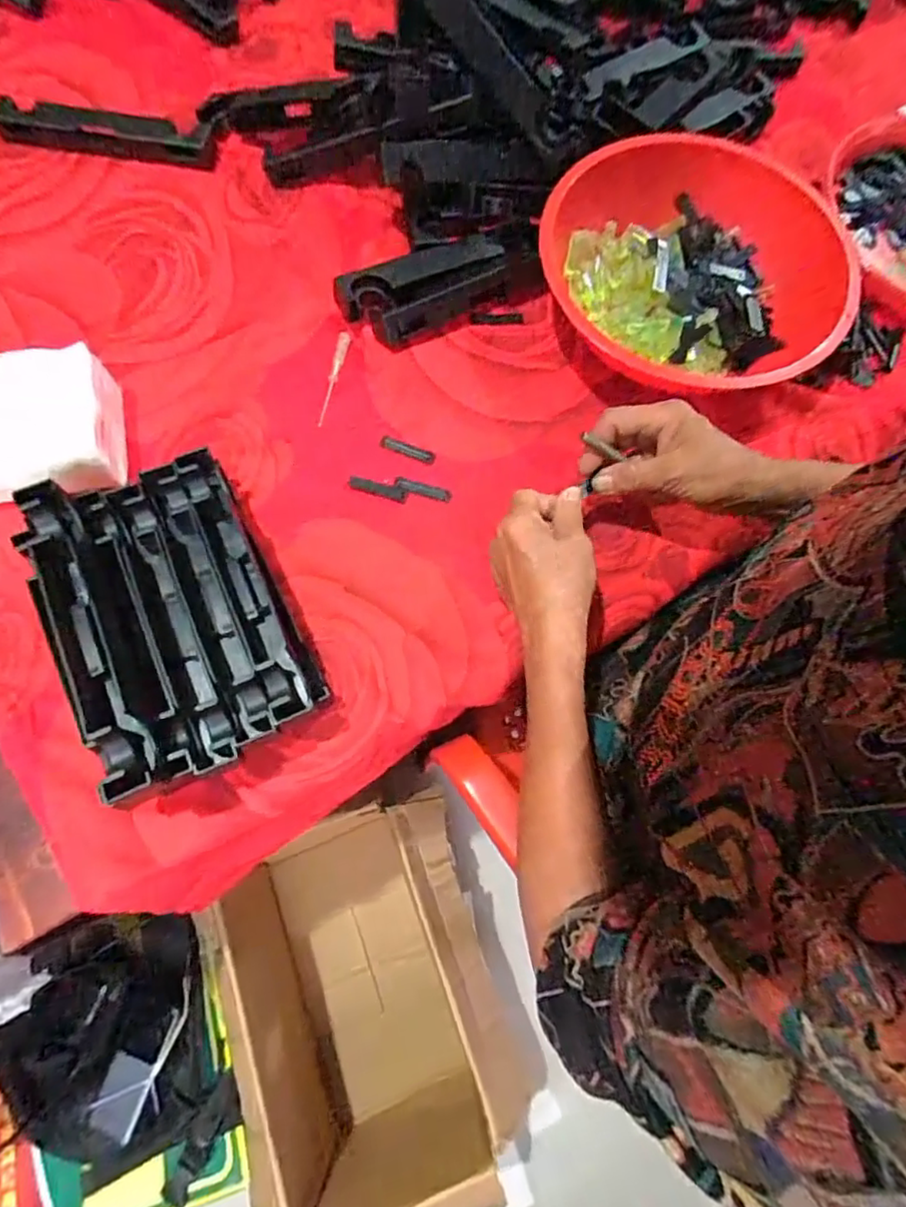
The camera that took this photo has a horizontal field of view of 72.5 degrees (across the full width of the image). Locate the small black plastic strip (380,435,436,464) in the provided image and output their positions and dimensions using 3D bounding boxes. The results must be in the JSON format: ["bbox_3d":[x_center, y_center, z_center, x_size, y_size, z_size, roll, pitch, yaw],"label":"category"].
[{"bbox_3d":[-0.036,-0.121,0.487,0.044,0.004,0.012,21,72,4],"label":"small black plastic strip"}]

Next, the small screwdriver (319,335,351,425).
[{"bbox_3d":[-0.097,-0.183,0.502,0.011,0.008,0.086,10,72,3],"label":"small screwdriver"}]

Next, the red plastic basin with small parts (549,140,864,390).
[{"bbox_3d":[0.223,-0.274,0.527,0.287,0.081,0.246,-10,72,-6],"label":"red plastic basin with small parts"}]

